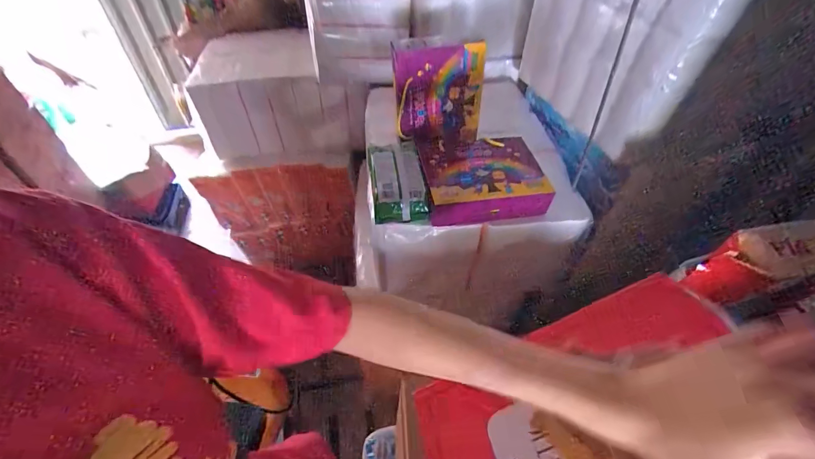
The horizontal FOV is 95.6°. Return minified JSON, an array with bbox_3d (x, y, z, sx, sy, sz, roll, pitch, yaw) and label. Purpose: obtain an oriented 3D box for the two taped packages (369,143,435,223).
[{"bbox_3d":[-0.026,-0.110,0.794,0.113,0.072,0.208,-8,47,-10],"label":"two taped packages"}]

